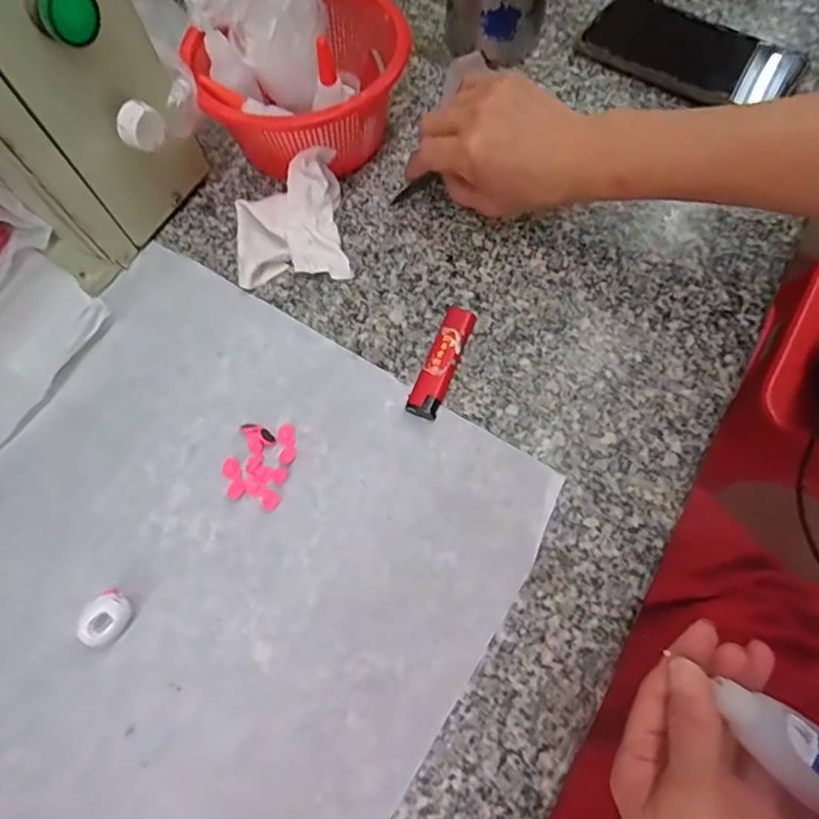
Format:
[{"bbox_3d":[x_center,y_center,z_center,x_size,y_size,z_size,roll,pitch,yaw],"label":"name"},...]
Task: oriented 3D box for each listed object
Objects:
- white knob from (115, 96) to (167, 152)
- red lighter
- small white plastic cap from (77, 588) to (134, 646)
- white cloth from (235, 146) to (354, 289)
[{"bbox_3d":[-0.160,-0.168,0.323,0.017,0.026,0.024,23,69,10],"label":"white knob"},{"bbox_3d":[0.021,-0.030,0.335,0.019,0.011,0.075,20,69,10],"label":"red lighter"},{"bbox_3d":[-0.154,0.107,0.277,0.018,0.020,0.026,7,67,4],"label":"small white plastic cap"},{"bbox_3d":[-0.082,-0.129,0.365,0.072,0.040,0.078,-8,67,-2],"label":"white cloth"}]

